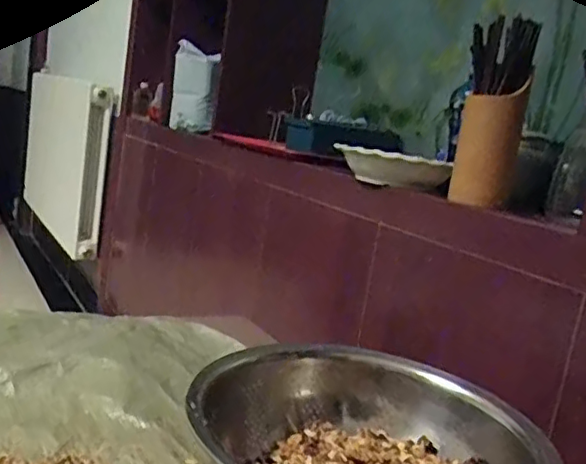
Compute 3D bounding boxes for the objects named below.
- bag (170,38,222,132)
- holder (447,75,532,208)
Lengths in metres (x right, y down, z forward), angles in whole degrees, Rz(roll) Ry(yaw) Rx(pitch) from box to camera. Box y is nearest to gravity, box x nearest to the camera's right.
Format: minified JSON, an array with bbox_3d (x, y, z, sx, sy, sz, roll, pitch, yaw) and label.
[{"bbox_3d":[-0.302,-0.450,1.897,0.229,0.273,0.050,13,12,38],"label":"bag"},{"bbox_3d":[0.286,-0.124,0.897,0.098,0.164,0.100,13,10,16],"label":"holder"}]

